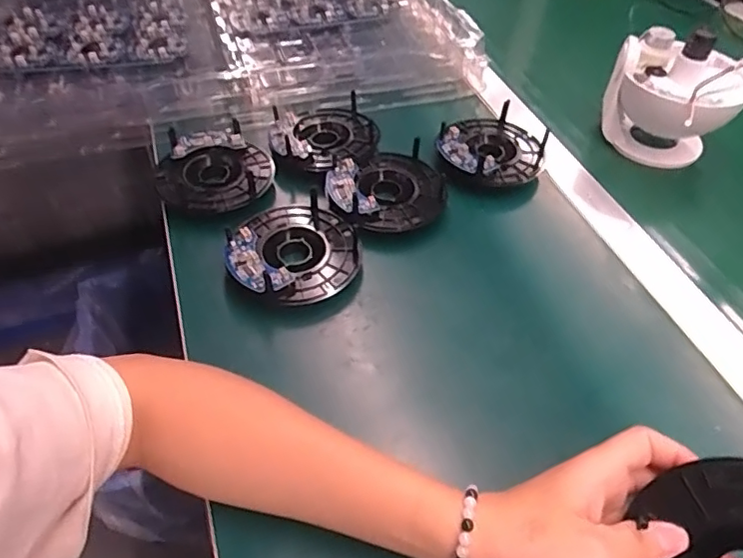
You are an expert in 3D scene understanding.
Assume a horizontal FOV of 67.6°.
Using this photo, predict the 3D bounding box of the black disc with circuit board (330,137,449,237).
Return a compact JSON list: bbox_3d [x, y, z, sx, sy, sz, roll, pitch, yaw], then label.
[{"bbox_3d":[0.012,-0.079,0.476,0.094,0.028,0.094,1,49,-1],"label":"black disc with circuit board"}]

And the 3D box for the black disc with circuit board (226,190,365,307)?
[{"bbox_3d":[-0.060,-0.024,0.430,0.095,0.033,0.098,1,49,-1],"label":"black disc with circuit board"}]

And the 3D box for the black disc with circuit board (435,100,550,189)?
[{"bbox_3d":[0.114,-0.122,0.527,0.104,0.036,0.102,-5,50,-4],"label":"black disc with circuit board"}]

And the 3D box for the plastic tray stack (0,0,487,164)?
[{"bbox_3d":[-0.212,-0.387,0.722,0.526,0.071,0.573,-14,51,-13],"label":"plastic tray stack"}]

